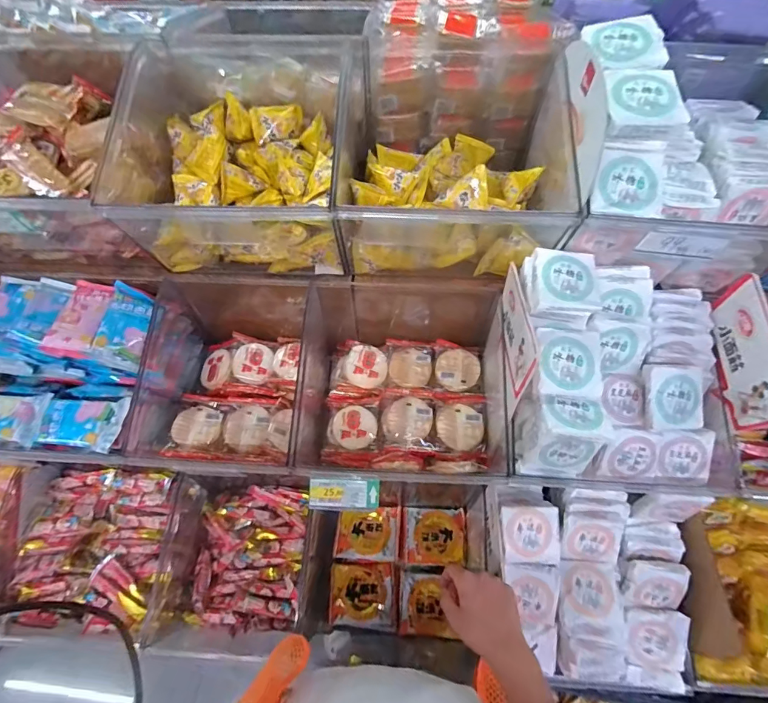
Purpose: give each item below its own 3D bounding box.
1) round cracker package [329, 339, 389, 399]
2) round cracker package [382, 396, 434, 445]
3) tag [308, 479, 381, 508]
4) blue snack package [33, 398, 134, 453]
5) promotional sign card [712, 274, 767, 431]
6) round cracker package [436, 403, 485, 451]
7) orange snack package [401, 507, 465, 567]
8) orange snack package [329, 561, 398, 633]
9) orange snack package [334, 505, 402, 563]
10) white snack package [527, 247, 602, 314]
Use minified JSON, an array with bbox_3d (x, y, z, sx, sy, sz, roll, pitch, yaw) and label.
[{"bbox_3d":[-0.045,0.031,0.743,0.103,0.048,0.096,0,60,0],"label":"round cracker package"},{"bbox_3d":[0.040,0.113,0.687,0.084,0.016,0.073,-21,62,-11],"label":"round cracker package"},{"bbox_3d":[-0.053,0.192,0.554,0.092,0.004,0.039,1,85,-3],"label":"tag"},{"bbox_3d":[-0.433,0.099,0.591,0.113,0.017,0.075,8,61,5],"label":"blue snack package"},{"bbox_3d":[0.481,0.002,0.546,0.006,0.100,0.193,4,67,0],"label":"promotional sign card"},{"bbox_3d":[0.126,0.122,0.677,0.074,0.022,0.073,0,60,0],"label":"round cracker package"},{"bbox_3d":[0.101,0.373,0.832,0.125,0.015,0.103,3,60,2],"label":"orange snack package"},{"bbox_3d":[-0.039,0.468,0.791,0.124,0.024,0.111,0,60,0],"label":"orange snack package"},{"bbox_3d":[-0.031,0.366,0.835,0.126,0.017,0.102,3,60,2],"label":"orange snack package"},{"bbox_3d":[0.241,-0.093,0.545,0.089,0.020,0.091,6,72,-3],"label":"white snack package"}]

